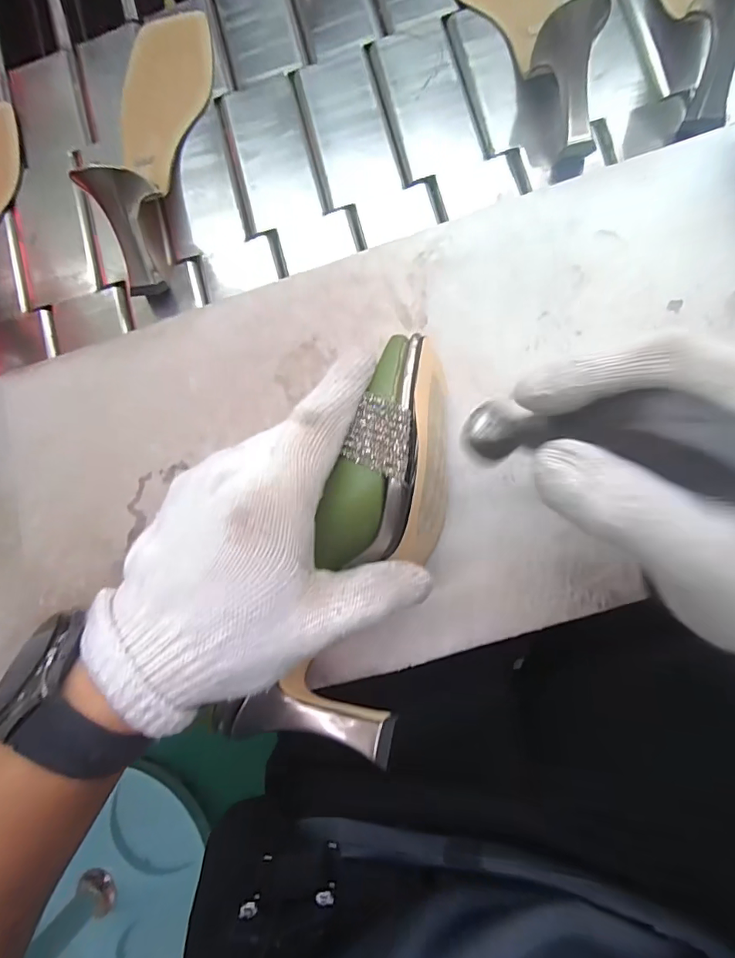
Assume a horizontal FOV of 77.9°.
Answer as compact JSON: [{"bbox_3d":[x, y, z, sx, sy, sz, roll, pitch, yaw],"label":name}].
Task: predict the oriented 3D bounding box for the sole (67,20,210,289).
[{"bbox_3d":[-0.168,-0.265,0.339,0.066,0.062,0.250,6,84,7],"label":"sole"}]

